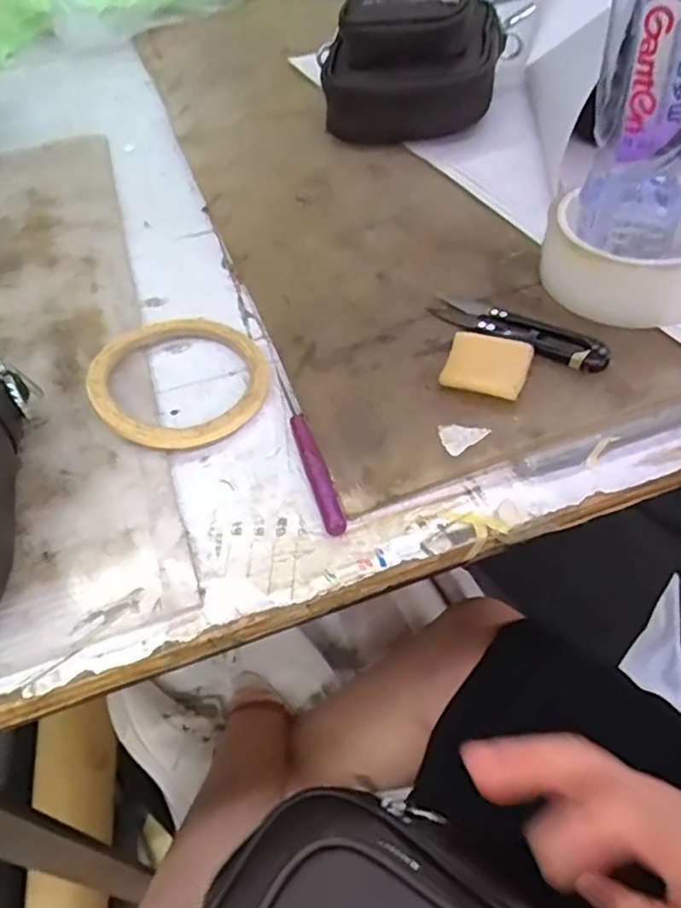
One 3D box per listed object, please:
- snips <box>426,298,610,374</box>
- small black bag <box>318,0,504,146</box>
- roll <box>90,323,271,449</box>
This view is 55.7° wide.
[{"bbox_3d":[0.093,-0.066,0.337,0.094,0.010,0.024,30,59,27],"label":"snips"},{"bbox_3d":[0.055,-0.303,0.489,0.132,0.091,0.106,0,50,6],"label":"small black bag"},{"bbox_3d":[-0.087,-0.042,0.349,0.098,0.014,0.092,-3,50,4],"label":"roll"}]

